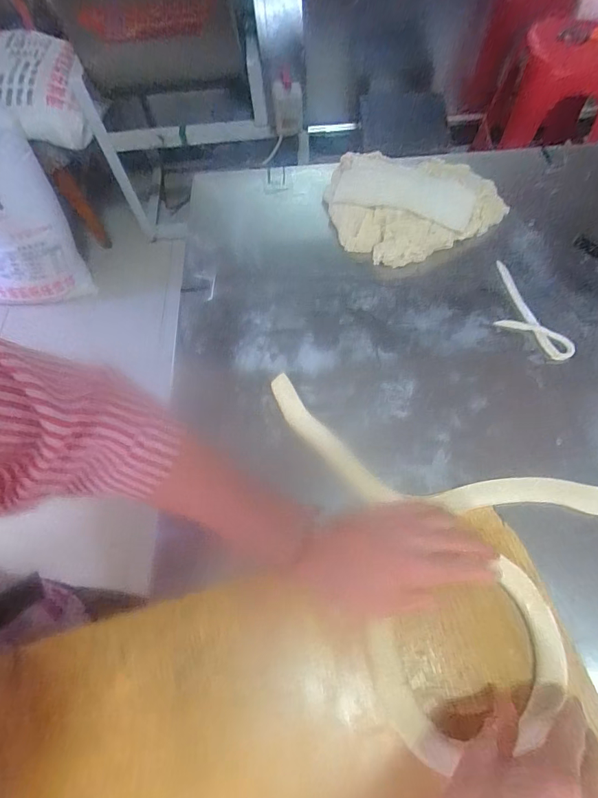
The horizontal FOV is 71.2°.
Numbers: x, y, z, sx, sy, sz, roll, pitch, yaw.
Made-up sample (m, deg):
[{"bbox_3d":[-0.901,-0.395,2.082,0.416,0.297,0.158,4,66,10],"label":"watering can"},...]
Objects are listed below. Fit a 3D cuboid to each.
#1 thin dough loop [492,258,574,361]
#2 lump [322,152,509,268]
[{"bbox_3d":[0.262,-0.103,0.499,0.058,0.006,0.148,-22,65,-8],"label":"thin dough loop"},{"bbox_3d":[0.146,-0.244,0.545,0.223,0.058,0.142,14,65,9],"label":"lump"}]

